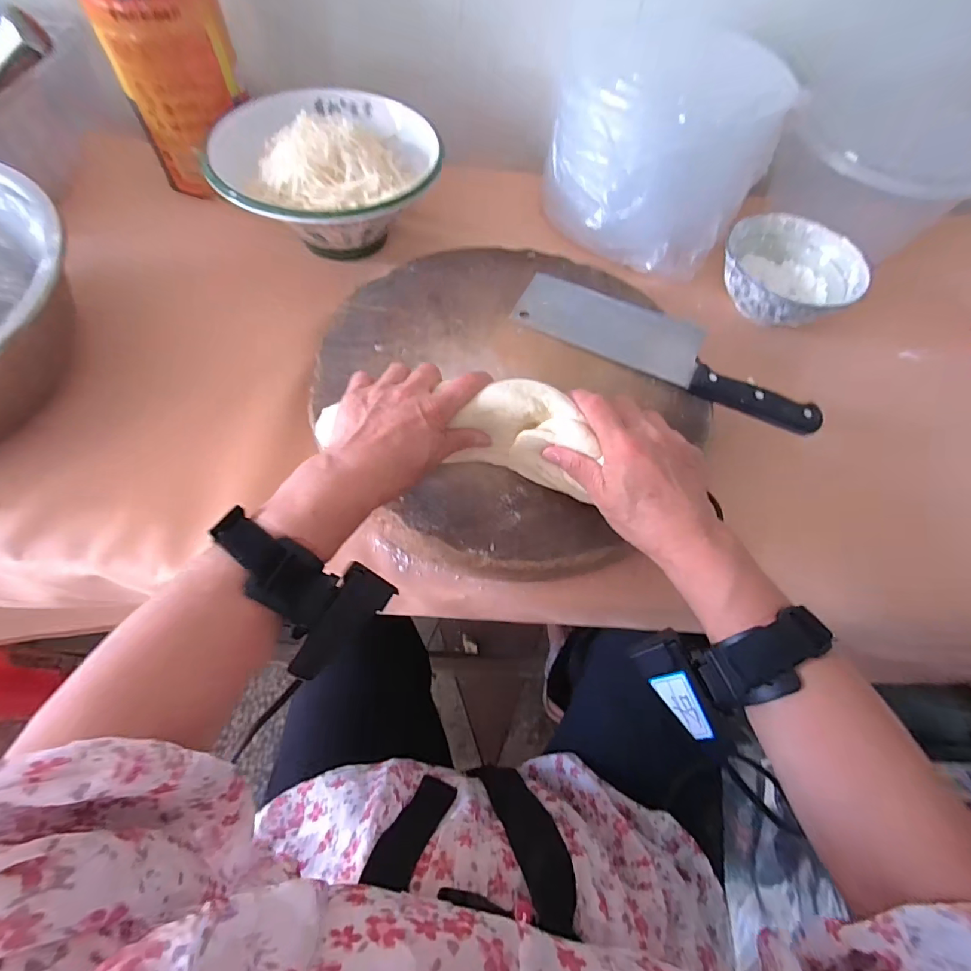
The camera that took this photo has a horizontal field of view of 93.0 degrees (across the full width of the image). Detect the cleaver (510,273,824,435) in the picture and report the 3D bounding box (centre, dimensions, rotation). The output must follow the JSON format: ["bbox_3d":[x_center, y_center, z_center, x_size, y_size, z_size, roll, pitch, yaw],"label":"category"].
[{"bbox_3d":[0.171,-0.138,0.440,0.287,0.018,0.096,30,64,11],"label":"cleaver"}]

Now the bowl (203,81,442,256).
[{"bbox_3d":[-0.173,-0.336,0.511,0.221,0.105,0.239,2,62,-3],"label":"bowl"}]

